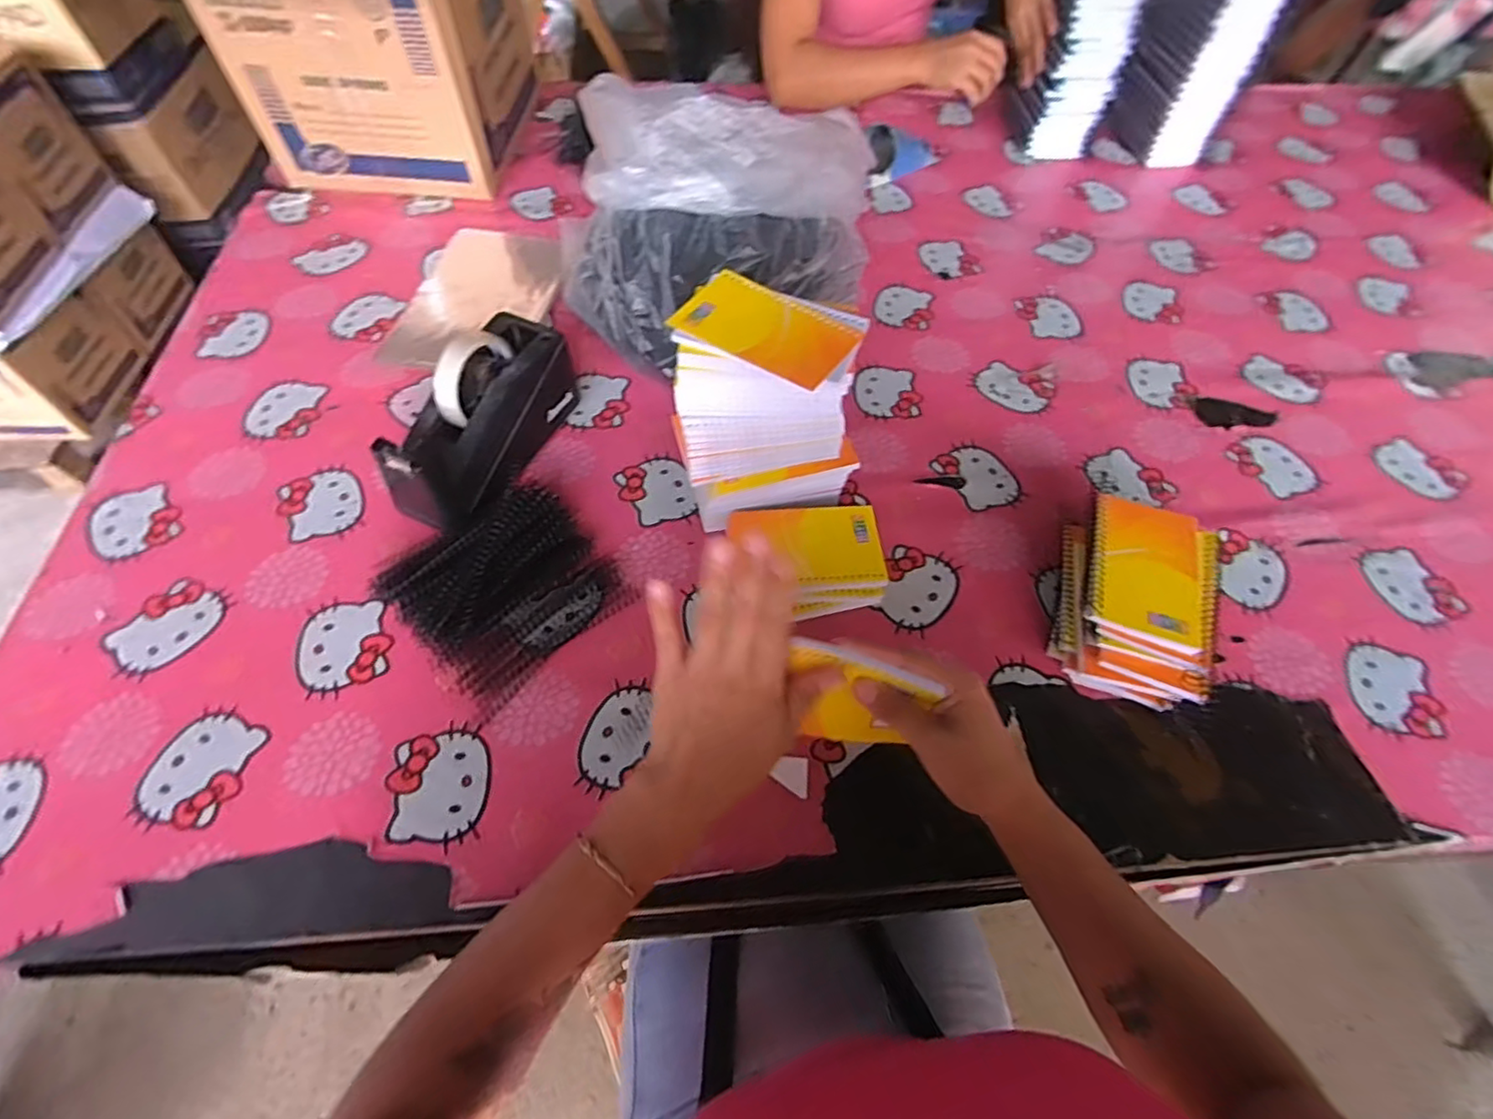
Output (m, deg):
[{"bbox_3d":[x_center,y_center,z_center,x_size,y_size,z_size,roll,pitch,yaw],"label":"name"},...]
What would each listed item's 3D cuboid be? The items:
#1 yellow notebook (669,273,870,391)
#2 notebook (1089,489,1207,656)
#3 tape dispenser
[{"bbox_3d":[0.016,-0.174,0.488,0.135,0.006,0.088,23,60,11],"label":"yellow notebook"},{"bbox_3d":[0.322,0.005,0.521,0.086,0.011,0.128,17,59,8],"label":"notebook"},{"bbox_3d":[-0.243,-0.131,0.596,0.080,0.111,0.203,23,59,12],"label":"tape dispenser"}]

